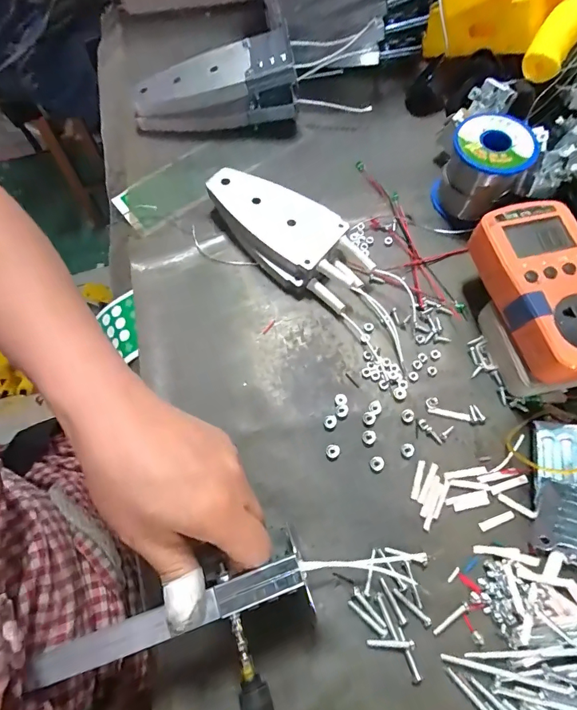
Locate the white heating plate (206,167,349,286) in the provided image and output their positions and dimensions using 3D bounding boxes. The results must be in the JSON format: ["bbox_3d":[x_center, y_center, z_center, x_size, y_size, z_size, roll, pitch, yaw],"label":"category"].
[{"bbox_3d":[-0.014,-0.115,0.356,0.121,0.029,0.066,41,75,17],"label":"white heating plate"}]

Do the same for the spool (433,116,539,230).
[{"bbox_3d":[0.167,-0.160,0.354,0.064,0.061,0.070,31,73,14],"label":"spool"}]

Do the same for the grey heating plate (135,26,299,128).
[{"bbox_3d":[-0.074,-0.264,0.403,0.154,0.062,0.057,-5,68,1],"label":"grey heating plate"}]

